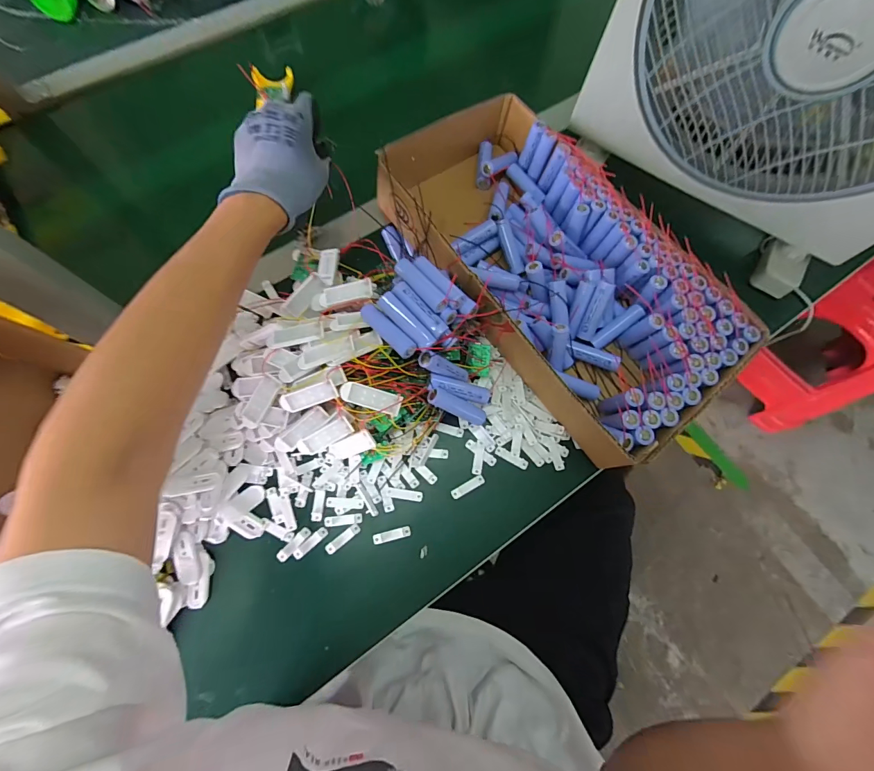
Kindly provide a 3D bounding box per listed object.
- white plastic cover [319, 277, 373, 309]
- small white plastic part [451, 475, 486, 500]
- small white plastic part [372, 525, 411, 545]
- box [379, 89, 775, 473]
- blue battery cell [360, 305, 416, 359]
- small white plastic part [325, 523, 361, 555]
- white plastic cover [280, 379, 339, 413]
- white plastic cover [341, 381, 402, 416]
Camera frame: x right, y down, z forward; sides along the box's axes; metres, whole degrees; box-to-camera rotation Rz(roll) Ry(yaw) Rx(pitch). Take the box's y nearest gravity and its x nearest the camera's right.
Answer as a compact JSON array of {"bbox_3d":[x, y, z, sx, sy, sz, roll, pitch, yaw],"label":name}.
[{"bbox_3d":[-0.096,-0.099,0.422,0.059,0.008,0.022,-12,72,9],"label":"white plastic cover"},{"bbox_3d":[0.033,0.109,0.428,0.038,0.004,0.011,-28,75,-9],"label":"small white plastic part"},{"bbox_3d":[-0.046,0.153,0.408,0.038,0.004,0.010,-13,73,-5],"label":"small white plastic part"},{"bbox_3d":[0.134,-0.132,0.461,0.222,0.086,0.411,-37,77,-12],"label":"box"},{"bbox_3d":[-0.047,-0.051,0.389,0.018,0.016,0.068,-42,78,-13],"label":"blue battery cell"},{"bbox_3d":[-0.095,0.156,0.404,0.039,0.004,0.010,-37,77,-12],"label":"small white plastic part"},{"bbox_3d":[-0.128,0.011,0.397,0.058,0.007,0.022,-22,111,5],"label":"white plastic cover"},{"bbox_3d":[-0.064,0.012,0.385,0.058,0.007,0.020,18,72,-13],"label":"white plastic cover"}]

